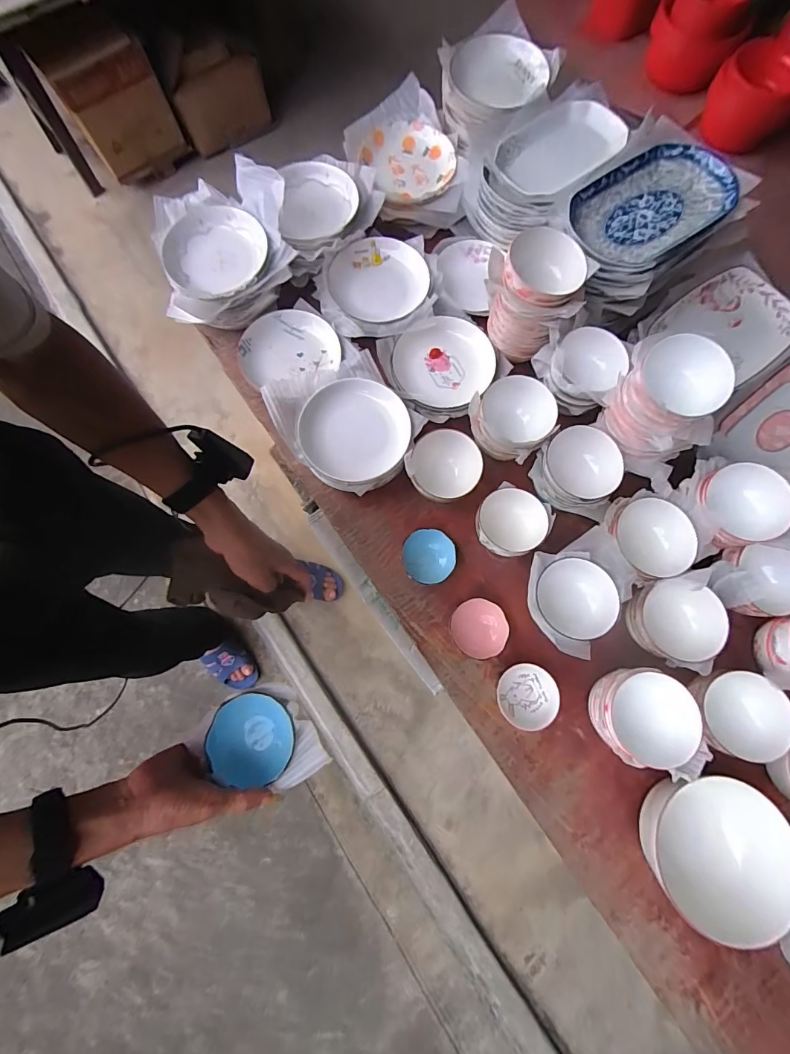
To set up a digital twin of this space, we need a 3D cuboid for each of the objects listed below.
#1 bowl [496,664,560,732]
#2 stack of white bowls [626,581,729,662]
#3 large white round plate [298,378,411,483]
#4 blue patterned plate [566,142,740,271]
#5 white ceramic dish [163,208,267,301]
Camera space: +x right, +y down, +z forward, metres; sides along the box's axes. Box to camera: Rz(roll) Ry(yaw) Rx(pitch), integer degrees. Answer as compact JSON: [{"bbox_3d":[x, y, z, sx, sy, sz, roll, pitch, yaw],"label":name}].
[{"bbox_3d":[0.219,0.273,0.674,0.097,0.042,0.094,0,76,-1],"label":"bowl"},{"bbox_3d":[0.435,0.151,0.656,0.123,0.077,0.109,9,76,1],"label":"stack of white bowls"},{"bbox_3d":[-0.072,-0.173,0.743,0.187,0.021,0.191,0,76,-1],"label":"large white round plate"},{"bbox_3d":[0.458,-0.576,0.746,0.283,0.051,0.192,-34,79,-9],"label":"blue patterned plate"},{"bbox_3d":[-0.356,-0.522,0.808,0.181,0.052,0.198,11,76,2],"label":"white ceramic dish"}]

